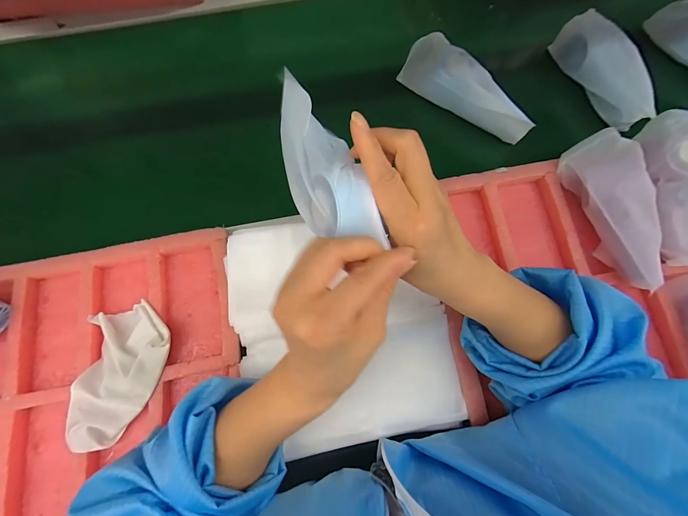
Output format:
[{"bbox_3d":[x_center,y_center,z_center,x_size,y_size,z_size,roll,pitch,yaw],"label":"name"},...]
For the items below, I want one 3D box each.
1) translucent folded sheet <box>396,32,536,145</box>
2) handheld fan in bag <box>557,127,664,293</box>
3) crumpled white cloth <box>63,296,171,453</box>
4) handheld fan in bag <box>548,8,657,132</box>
[{"bbox_3d":[0.182,-0.248,0.456,0.201,0.049,0.062,34,78,9],"label":"translucent folded sheet"},{"bbox_3d":[0.336,-0.063,0.380,0.067,0.051,0.190,-17,76,-3],"label":"handheld fan in bag"},{"bbox_3d":[-0.253,0.133,0.363,0.099,0.027,0.154,1,75,1],"label":"crumpled white cloth"},{"bbox_3d":[0.391,-0.278,0.468,0.060,0.048,0.183,-20,76,-4],"label":"handheld fan in bag"}]

